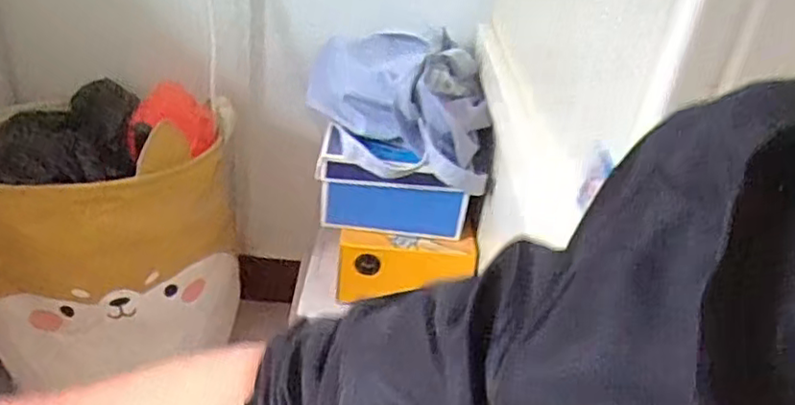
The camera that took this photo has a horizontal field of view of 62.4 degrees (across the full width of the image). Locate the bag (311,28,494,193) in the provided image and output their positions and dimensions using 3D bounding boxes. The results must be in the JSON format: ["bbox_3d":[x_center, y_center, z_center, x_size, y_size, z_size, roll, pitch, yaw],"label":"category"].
[{"bbox_3d":[0.002,-0.125,0.829,0.222,0.111,0.184,6,32,-3],"label":"bag"}]

